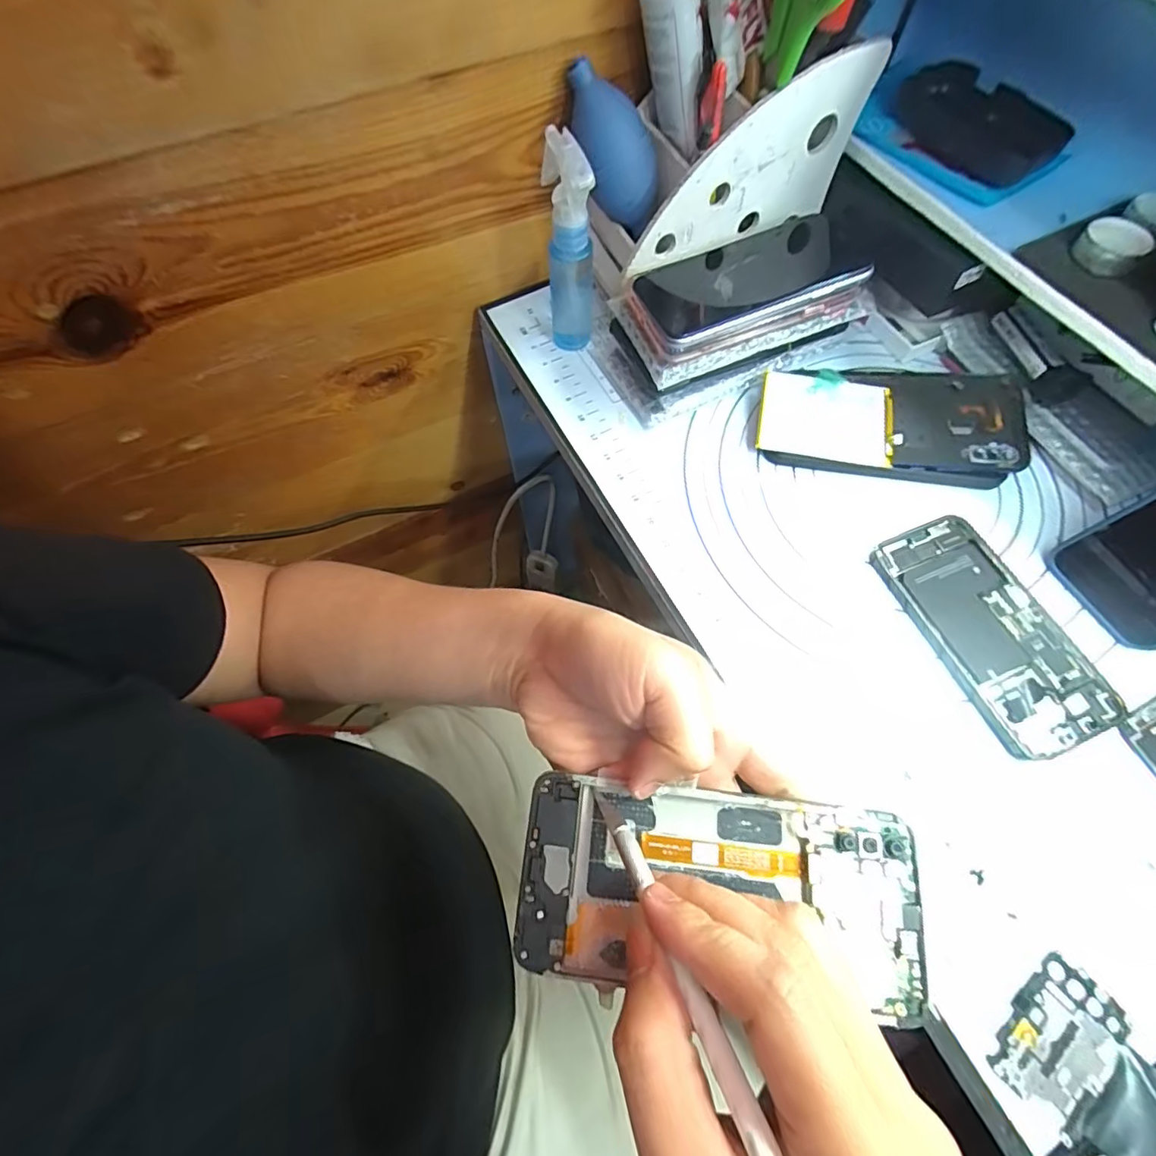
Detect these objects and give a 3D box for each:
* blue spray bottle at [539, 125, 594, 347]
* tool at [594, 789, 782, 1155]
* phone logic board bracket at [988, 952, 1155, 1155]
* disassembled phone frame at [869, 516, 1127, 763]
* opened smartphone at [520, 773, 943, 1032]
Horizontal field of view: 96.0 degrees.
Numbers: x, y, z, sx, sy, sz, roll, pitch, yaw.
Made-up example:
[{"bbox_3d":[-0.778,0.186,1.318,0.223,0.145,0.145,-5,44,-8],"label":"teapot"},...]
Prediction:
[{"bbox_3d":[-0.006,-0.233,0.364,0.032,0.137,0.066,-3,67,-1],"label":"blue spray bottle"},{"bbox_3d":[0.033,0.124,0.168,0.008,0.007,0.130,-24,35,-7],"label":"tool"},{"bbox_3d":[0.233,0.222,0.234,0.062,0.006,0.068,-42,71,-13],"label":"phone logic board bracket"},{"bbox_3d":[0.248,0.029,0.314,0.073,0.010,0.142,-22,68,-6],"label":"disassembled phone frame"},{"bbox_3d":[0.054,0.122,0.206,0.153,0.007,0.070,2,68,3],"label":"opened smartphone"}]

